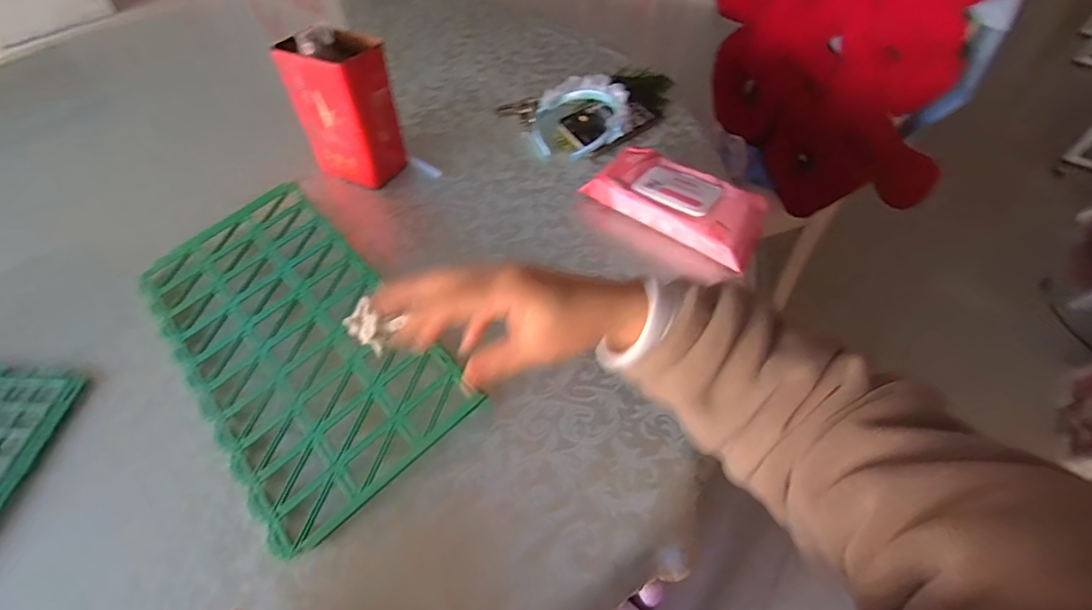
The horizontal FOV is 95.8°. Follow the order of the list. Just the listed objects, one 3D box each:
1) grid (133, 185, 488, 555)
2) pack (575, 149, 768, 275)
[{"bbox_3d":[-0.250,0.026,0.483,0.193,0.010,0.377,-39,64,-16],"label":"grid"},{"bbox_3d":[0.160,-0.124,0.594,0.200,0.046,0.091,32,58,21],"label":"pack"}]

